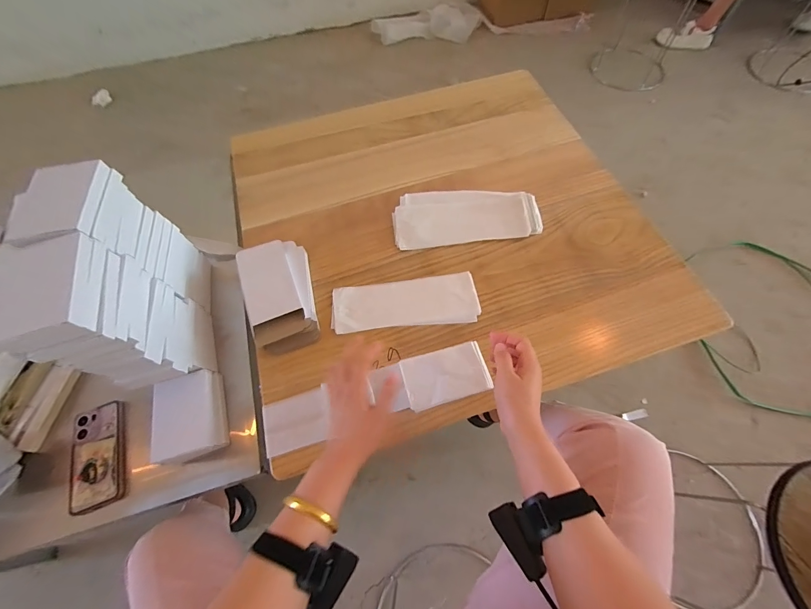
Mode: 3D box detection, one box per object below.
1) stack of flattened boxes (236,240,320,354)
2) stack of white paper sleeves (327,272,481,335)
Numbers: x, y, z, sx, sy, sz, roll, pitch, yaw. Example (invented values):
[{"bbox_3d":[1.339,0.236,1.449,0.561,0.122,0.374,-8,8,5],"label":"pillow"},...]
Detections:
[{"bbox_3d":[-0.223,-0.020,0.600,0.115,0.052,0.200,-16,65,-5],"label":"stack of flattened boxes"},{"bbox_3d":[-0.001,-0.001,0.614,0.259,0.006,0.094,-7,65,-1],"label":"stack of white paper sleeves"}]

